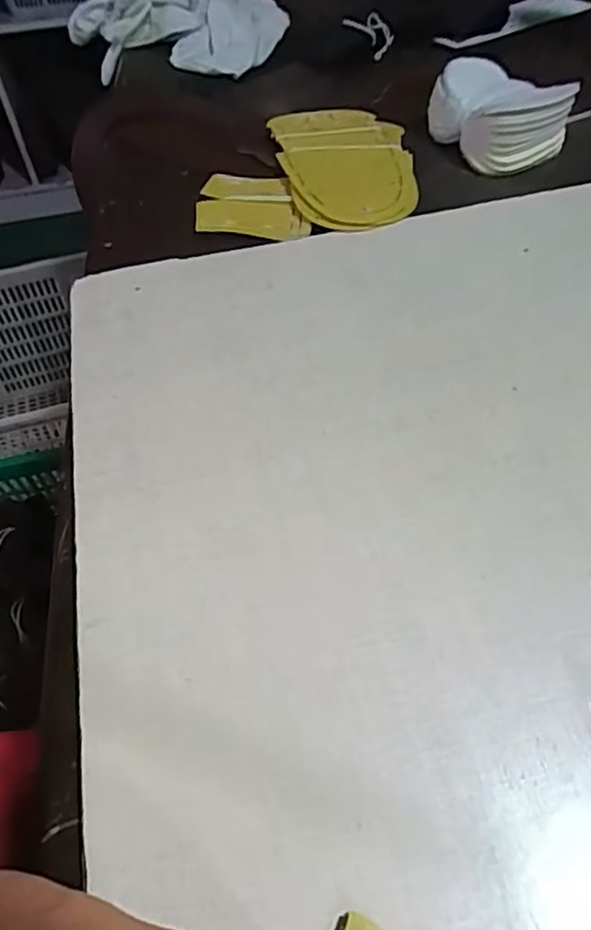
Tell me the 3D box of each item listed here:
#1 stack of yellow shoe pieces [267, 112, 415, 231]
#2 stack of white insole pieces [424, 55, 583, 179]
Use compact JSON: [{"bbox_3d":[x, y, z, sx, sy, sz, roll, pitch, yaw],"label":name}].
[{"bbox_3d":[0.042,-0.236,0.483,0.104,0.017,0.169,-8,51,-4],"label":"stack of yellow shoe pieces"},{"bbox_3d":[0.165,-0.288,0.502,0.084,0.043,0.102,-22,53,-14],"label":"stack of white insole pieces"}]

